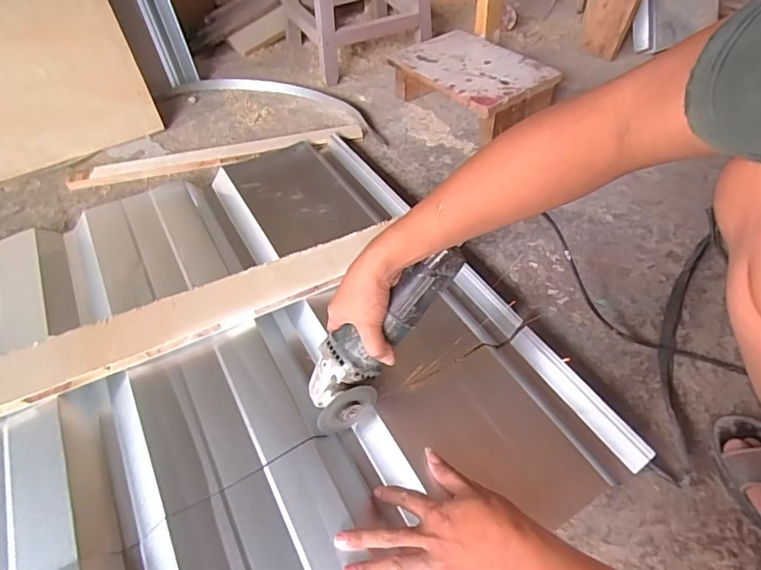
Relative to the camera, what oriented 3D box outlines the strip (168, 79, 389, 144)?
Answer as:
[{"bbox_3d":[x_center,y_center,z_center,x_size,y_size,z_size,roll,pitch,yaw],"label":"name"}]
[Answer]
[{"bbox_3d":[-0.228,-0.441,1.162,0.587,0.019,0.153,19,52,17],"label":"strip"}]

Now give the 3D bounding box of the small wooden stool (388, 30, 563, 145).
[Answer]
[{"bbox_3d":[0.199,-0.434,1.068,0.220,0.123,0.317,-29,52,-25],"label":"small wooden stool"}]

